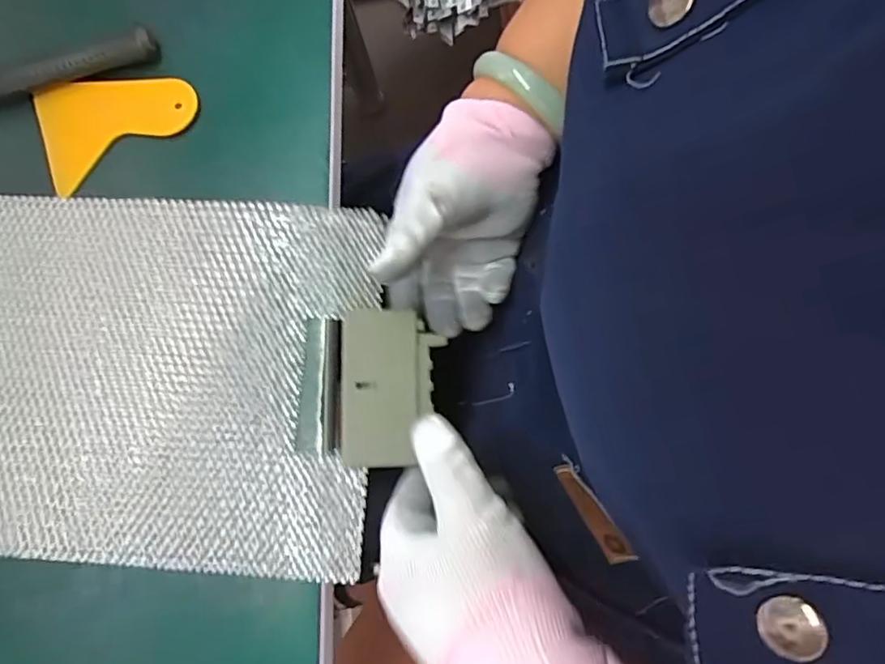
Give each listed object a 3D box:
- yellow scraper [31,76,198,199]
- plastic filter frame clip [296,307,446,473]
[{"bbox_3d":[-0.205,-0.136,0.380,0.102,0.004,0.067,-21,80,5],"label":"yellow scraper"},{"bbox_3d":[-0.042,0.030,0.335,0.072,0.009,0.085,2,76,2],"label":"plastic filter frame clip"}]

